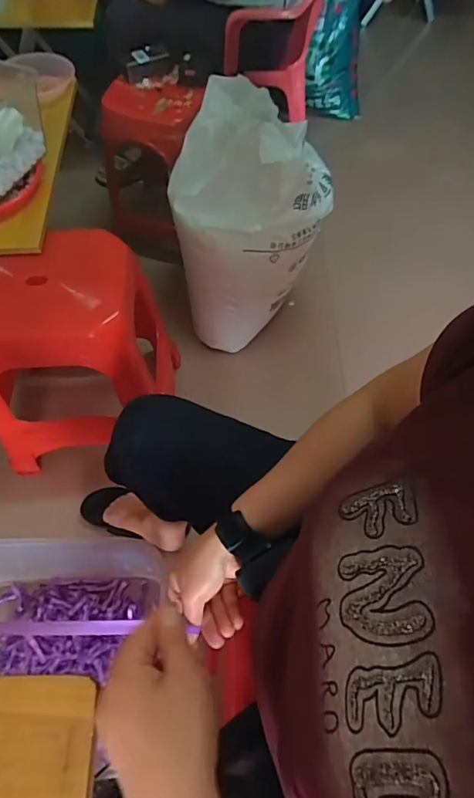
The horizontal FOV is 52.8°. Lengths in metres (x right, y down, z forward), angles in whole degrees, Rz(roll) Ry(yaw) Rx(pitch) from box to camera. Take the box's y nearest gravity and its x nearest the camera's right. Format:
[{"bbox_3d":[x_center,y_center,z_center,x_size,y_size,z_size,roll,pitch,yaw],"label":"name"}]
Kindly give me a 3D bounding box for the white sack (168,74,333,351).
[{"bbox_3d":[0.039,-0.425,1.186,0.342,0.569,0.262,-19,62,-11],"label":"white sack"}]

